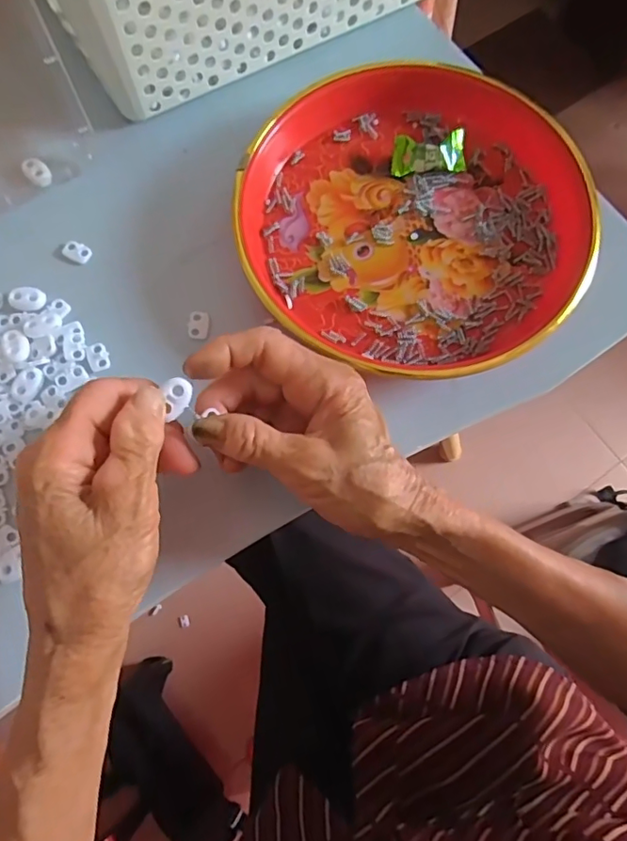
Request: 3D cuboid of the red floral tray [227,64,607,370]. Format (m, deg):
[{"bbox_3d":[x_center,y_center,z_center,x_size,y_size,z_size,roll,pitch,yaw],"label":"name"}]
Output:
[{"bbox_3d":[0.060,-0.127,0.343,0.224,0.039,0.210,41,77,9],"label":"red floral tray"}]

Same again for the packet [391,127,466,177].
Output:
[{"bbox_3d":[0.077,-0.179,0.359,0.048,0.015,0.023,-4,74,-3],"label":"packet"}]

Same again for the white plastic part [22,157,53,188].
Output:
[{"bbox_3d":[-0.187,-0.168,0.364,0.014,0.007,0.022,-40,79,-12],"label":"white plastic part"}]

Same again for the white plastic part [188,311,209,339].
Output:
[{"bbox_3d":[-0.072,-0.061,0.336,0.012,0.004,0.018,1,74,-1],"label":"white plastic part"}]

